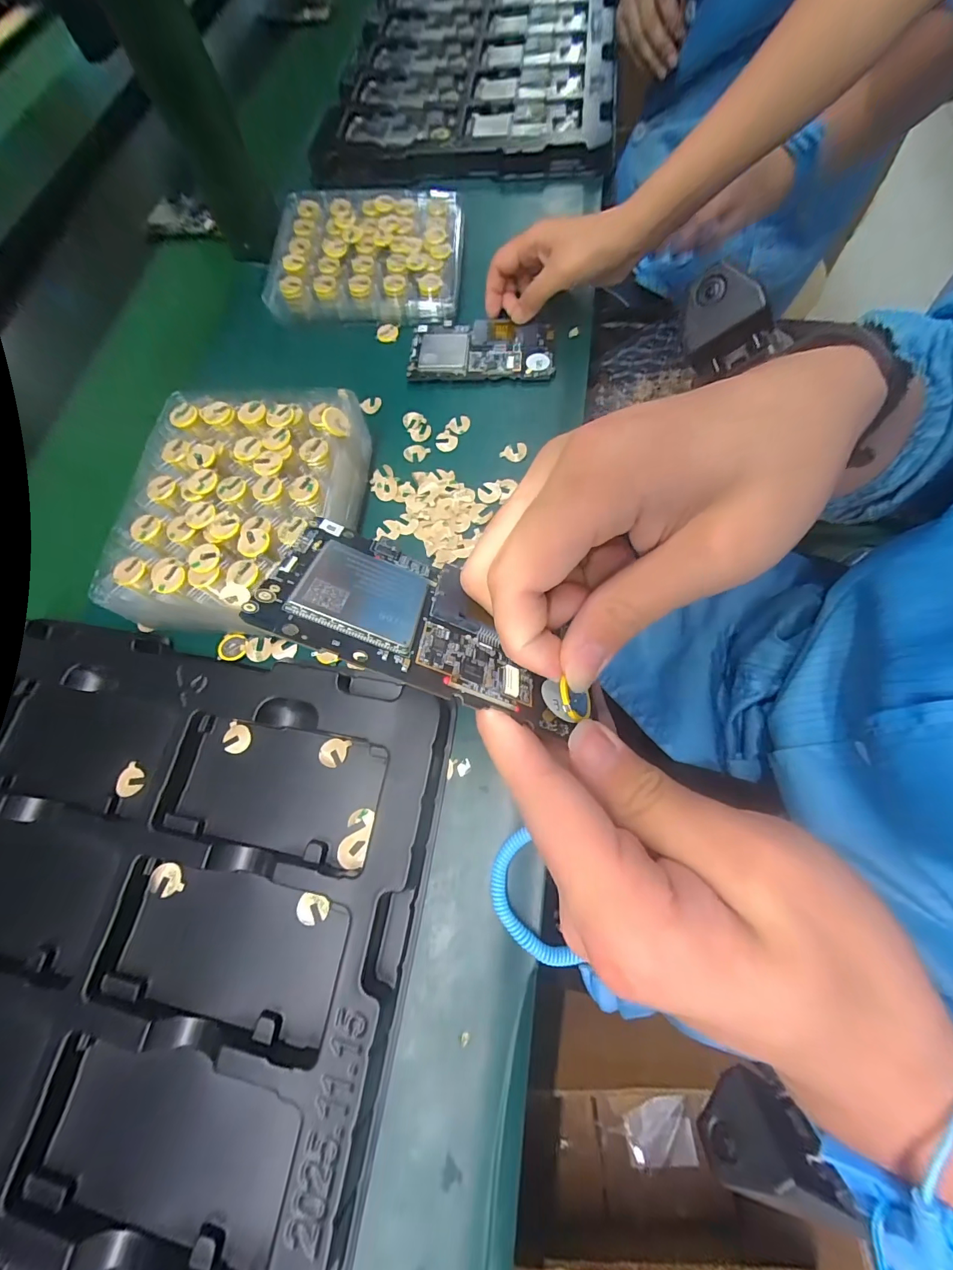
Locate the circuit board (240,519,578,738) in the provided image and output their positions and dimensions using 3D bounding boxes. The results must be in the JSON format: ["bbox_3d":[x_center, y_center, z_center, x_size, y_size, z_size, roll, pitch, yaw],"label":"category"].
[{"bbox_3d":[-0.019,-0.007,0.166,0.106,0.005,0.065,22,42,-14],"label":"circuit board"}]

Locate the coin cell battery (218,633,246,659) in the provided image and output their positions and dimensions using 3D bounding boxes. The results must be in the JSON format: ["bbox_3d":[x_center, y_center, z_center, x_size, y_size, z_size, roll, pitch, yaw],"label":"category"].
[{"bbox_3d":[-0.170,0.008,0.310,0.017,0.004,0.019,-10,69,3],"label":"coin cell battery"}]

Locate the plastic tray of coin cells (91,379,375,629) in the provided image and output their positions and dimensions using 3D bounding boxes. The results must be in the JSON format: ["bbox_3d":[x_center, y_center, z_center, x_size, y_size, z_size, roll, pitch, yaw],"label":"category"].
[{"bbox_3d":[-0.165,-0.090,0.317,0.157,0.051,0.177,0,69,7],"label":"plastic tray of coin cells"}]

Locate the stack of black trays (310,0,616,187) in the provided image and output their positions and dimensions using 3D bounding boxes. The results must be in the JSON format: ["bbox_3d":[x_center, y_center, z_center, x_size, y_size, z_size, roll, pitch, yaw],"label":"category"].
[{"bbox_3d":[0.012,-0.785,0.581,0.324,0.039,0.582,3,70,8],"label":"stack of black trays"}]

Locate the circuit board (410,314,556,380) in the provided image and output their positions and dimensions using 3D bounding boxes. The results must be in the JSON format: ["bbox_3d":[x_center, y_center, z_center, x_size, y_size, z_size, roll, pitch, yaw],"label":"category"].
[{"bbox_3d":[0.004,-0.250,0.390,0.124,0.010,0.061,2,70,8],"label":"circuit board"}]

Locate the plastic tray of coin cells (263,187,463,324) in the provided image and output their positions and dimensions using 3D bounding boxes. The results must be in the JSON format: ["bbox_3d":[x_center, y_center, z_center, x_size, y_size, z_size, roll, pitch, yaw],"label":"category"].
[{"bbox_3d":[-0.103,-0.363,0.422,0.175,0.029,0.146,1,70,8],"label":"plastic tray of coin cells"}]

